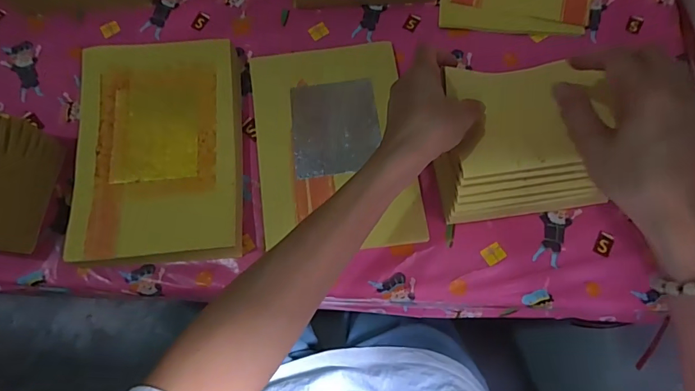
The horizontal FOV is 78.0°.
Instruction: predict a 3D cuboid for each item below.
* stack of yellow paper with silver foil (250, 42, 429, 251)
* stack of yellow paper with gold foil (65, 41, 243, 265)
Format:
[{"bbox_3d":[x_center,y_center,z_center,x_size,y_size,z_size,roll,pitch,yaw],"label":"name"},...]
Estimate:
[{"bbox_3d":[-0.015,-0.057,0.456,0.161,0.016,0.230,-7,74,-1],"label":"stack of yellow paper with silver foil"},{"bbox_3d":[-0.193,-0.049,0.444,0.159,0.026,0.228,-4,74,0],"label":"stack of yellow paper with gold foil"}]

